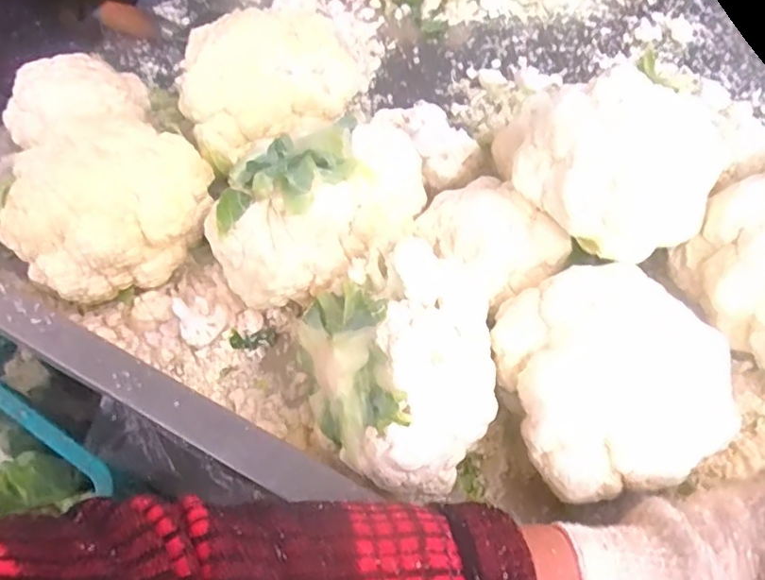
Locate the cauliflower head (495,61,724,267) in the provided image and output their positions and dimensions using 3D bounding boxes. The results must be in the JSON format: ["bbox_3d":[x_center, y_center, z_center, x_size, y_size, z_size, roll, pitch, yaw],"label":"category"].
[{"bbox_3d":[0.173,-0.096,0.454,0.132,0.083,0.126,-33,61,-16],"label":"cauliflower head"}]

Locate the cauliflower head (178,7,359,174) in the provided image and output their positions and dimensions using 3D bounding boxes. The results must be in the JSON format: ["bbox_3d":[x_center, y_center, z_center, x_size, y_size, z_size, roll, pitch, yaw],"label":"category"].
[{"bbox_3d":[-0.105,-0.193,0.578,0.167,0.094,0.106,-16,58,-6],"label":"cauliflower head"}]

